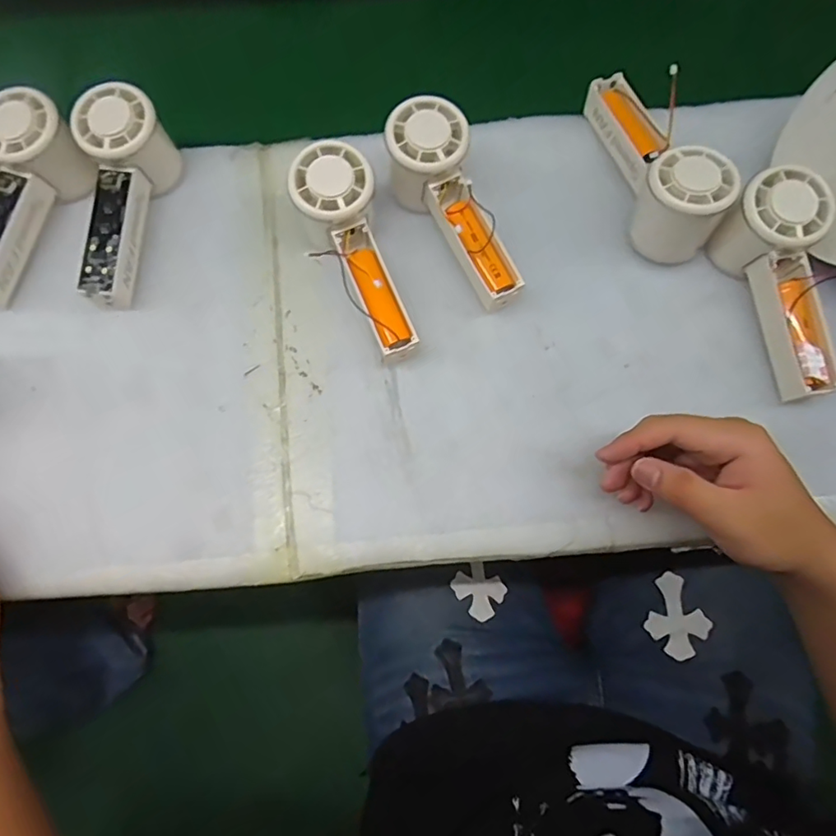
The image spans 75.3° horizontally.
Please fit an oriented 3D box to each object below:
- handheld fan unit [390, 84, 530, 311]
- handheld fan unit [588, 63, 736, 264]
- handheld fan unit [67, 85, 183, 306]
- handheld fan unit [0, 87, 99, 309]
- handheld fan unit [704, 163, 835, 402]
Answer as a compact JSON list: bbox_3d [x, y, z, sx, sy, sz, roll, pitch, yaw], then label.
[{"bbox_3d":[0.026,-0.151,0.393,0.059,0.047,0.154,-28,92,-6],"label":"handheld fan unit"},{"bbox_3d":[0.173,-0.193,0.392,0.056,0.058,0.153,-11,77,-2],"label":"handheld fan unit"},{"bbox_3d":[-0.227,-0.161,0.397,0.063,0.060,0.150,12,77,3],"label":"handheld fan unit"},{"bbox_3d":[-0.302,-0.160,0.397,0.056,0.057,0.149,23,78,6],"label":"handheld fan unit"},{"bbox_3d":[0.249,-0.090,0.372,0.058,0.053,0.152,-14,91,-3],"label":"handheld fan unit"}]

